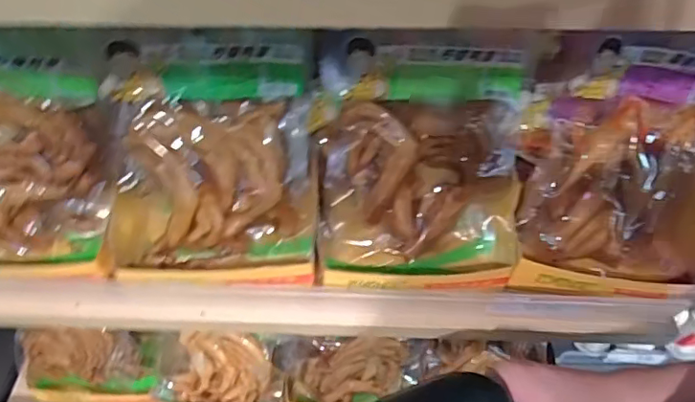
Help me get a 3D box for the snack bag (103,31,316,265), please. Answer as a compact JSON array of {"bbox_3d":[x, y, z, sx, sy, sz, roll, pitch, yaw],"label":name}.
[{"bbox_3d":[-0.128,-0.045,0.503,0.189,0.218,0.046,-2,24,-7],"label":"snack bag"}]

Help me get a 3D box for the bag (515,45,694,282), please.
[{"bbox_3d":[0.266,-0.032,0.516,0.194,0.214,0.047,6,11,-3],"label":"bag"}]

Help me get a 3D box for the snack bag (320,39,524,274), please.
[{"bbox_3d":[0.072,-0.037,0.517,0.187,0.217,0.046,-1,23,-6],"label":"snack bag"}]

